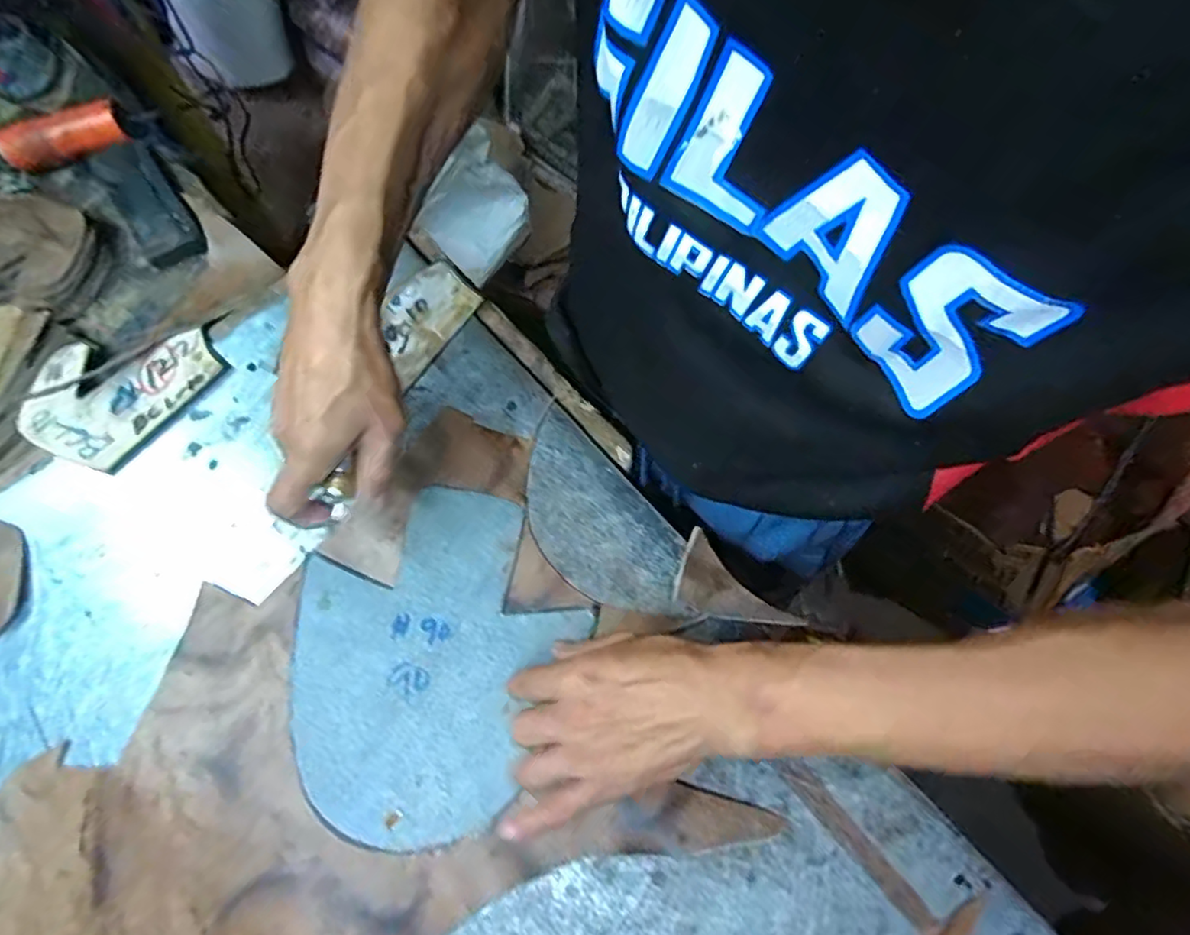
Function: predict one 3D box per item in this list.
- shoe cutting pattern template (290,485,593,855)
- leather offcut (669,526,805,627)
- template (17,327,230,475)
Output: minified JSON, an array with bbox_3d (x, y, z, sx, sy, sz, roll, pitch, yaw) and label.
[{"bbox_3d":[-0.111,0.131,0.410,0.195,0.009,0.200,-29,73,-10],"label":"shoe cutting pattern template"},{"bbox_3d":[0.091,0.090,0.417,0.089,0.024,0.042,41,76,13],"label":"leather offcut"},{"bbox_3d":[-0.382,-0.068,0.478,0.122,0.010,0.137,39,75,13],"label":"template"}]

